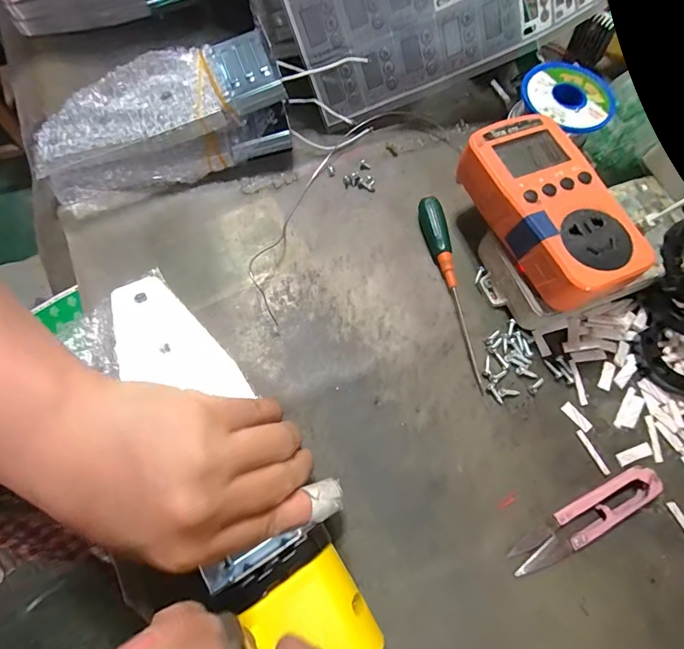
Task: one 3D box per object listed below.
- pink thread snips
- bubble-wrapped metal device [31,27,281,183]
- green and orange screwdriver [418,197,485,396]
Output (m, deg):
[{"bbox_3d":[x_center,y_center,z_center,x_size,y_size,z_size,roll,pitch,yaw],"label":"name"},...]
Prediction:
[{"bbox_3d":[0.143,0.114,0.244,0.102,0.008,0.022,-25,72,-12],"label":"pink thread snips"},{"bbox_3d":[-0.133,-0.152,0.304,0.174,0.055,0.061,-15,70,-8],"label":"bubble-wrapped metal device"},{"bbox_3d":[0.080,-0.026,0.293,0.017,0.015,0.142,-12,70,-7],"label":"green and orange screwdriver"}]

